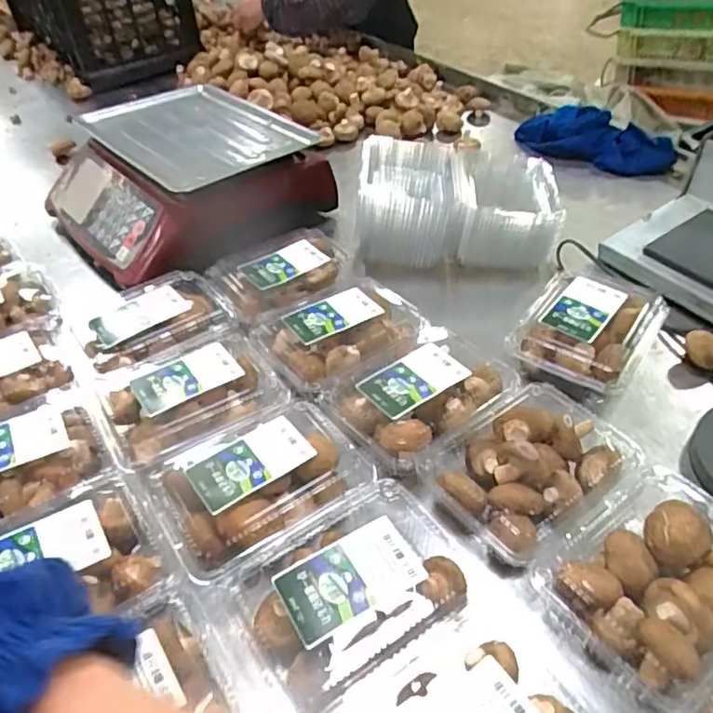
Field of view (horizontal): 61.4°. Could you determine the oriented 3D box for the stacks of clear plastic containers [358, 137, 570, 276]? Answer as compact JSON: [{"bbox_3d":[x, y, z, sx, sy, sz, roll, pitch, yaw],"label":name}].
[{"bbox_3d":[0.137,-0.214,0.828,0.256,0.122,0.170,2,43,5],"label":"stacks of clear plastic containers"}]

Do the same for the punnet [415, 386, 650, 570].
[{"bbox_3d":[0.161,0.103,0.544,0.174,0.053,0.132,-27,48,-24],"label":"punnet"}]

